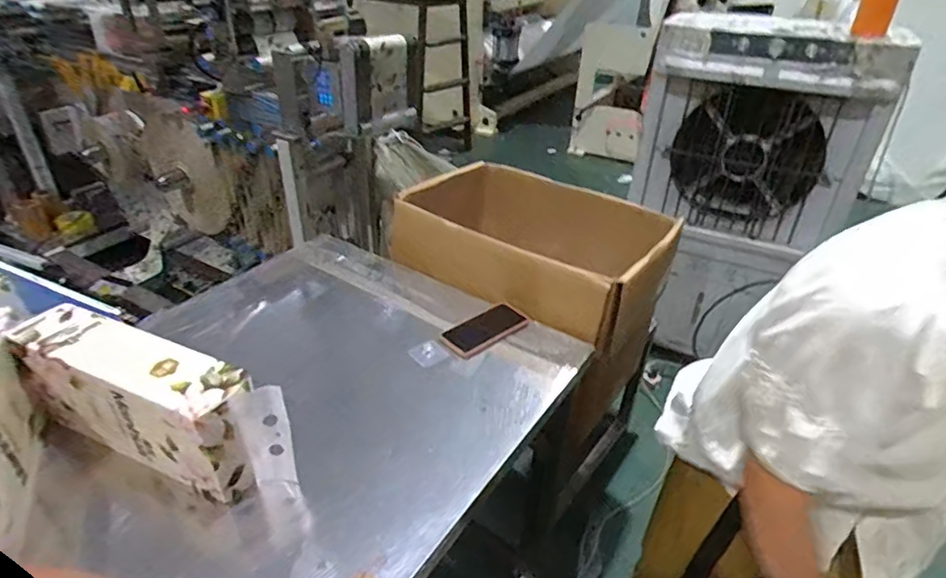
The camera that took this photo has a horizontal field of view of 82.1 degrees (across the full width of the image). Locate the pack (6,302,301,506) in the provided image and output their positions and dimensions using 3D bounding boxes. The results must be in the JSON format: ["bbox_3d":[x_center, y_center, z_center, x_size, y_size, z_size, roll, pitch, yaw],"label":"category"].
[{"bbox_3d":[-0.440,0.160,0.741,0.397,0.177,0.095,14,34,19],"label":"pack"}]

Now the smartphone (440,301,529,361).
[{"bbox_3d":[0.023,0.072,1.012,0.163,0.016,0.085,-24,40,-34],"label":"smartphone"}]

